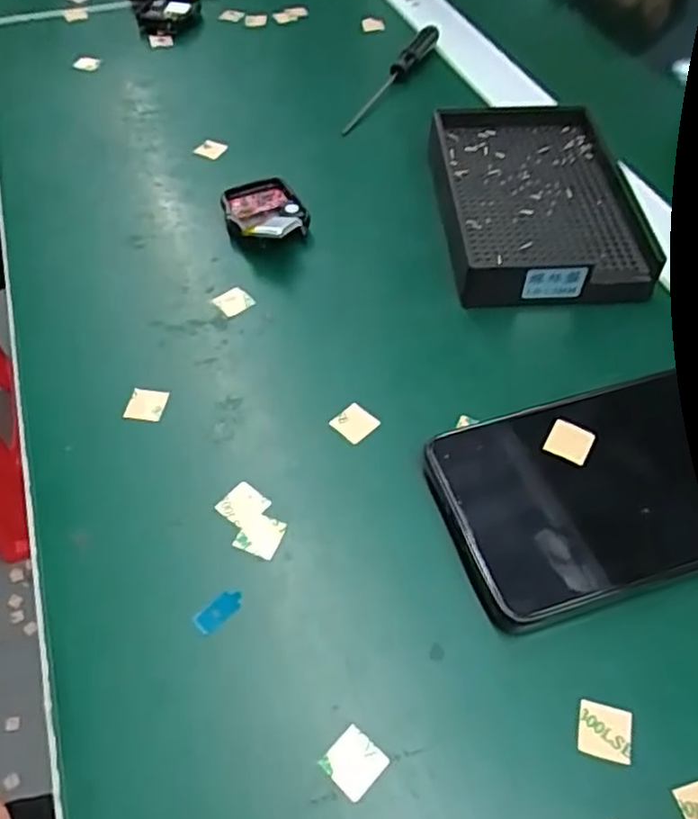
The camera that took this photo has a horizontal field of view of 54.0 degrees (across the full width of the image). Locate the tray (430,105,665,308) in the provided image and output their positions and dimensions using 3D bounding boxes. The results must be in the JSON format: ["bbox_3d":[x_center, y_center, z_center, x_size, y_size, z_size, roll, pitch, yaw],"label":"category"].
[{"bbox_3d":[0.096,-0.114,0.354,0.095,0.018,0.140,-4,53,0],"label":"tray"}]

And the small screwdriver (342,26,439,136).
[{"bbox_3d":[0.027,-0.216,0.446,0.009,0.014,0.126,26,55,17],"label":"small screwdriver"}]

